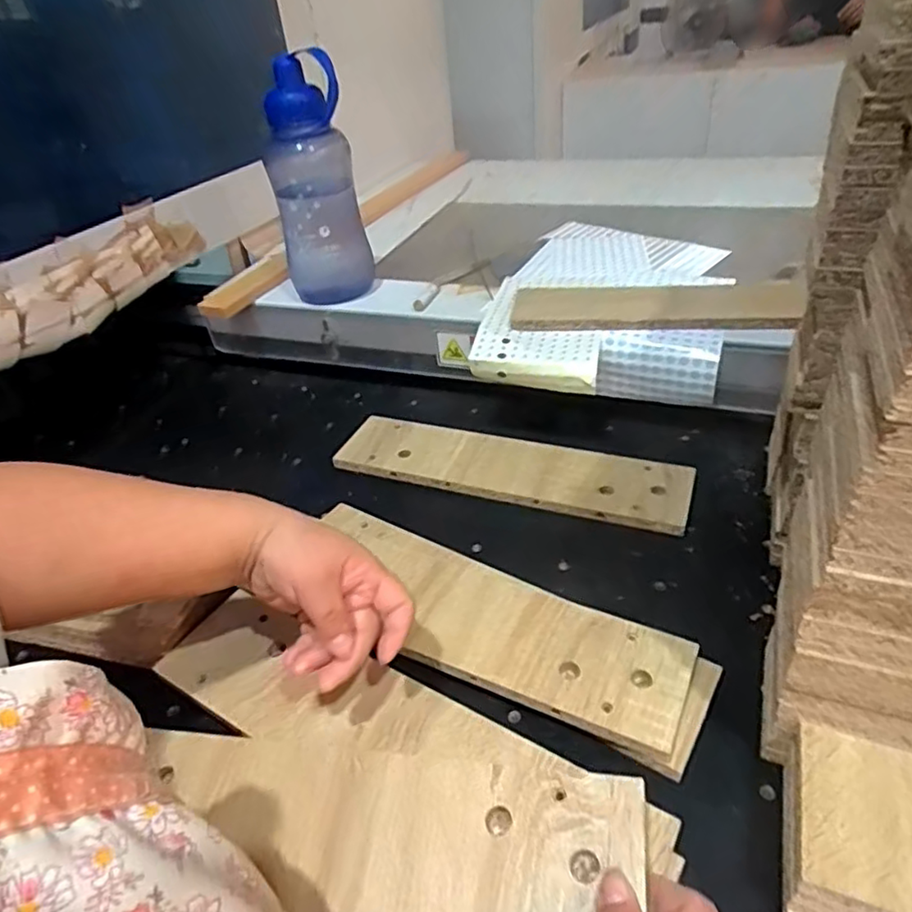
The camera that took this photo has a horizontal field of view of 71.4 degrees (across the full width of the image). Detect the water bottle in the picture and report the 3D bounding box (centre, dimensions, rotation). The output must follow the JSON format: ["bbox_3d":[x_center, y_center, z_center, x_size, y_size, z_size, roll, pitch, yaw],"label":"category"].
[{"bbox_3d":[-0.170,-0.318,0.783,0.105,0.273,0.083,-6,36,1],"label":"water bottle"}]

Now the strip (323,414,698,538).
[{"bbox_3d":[0.055,0.011,0.678,0.369,0.019,0.097,10,39,21],"label":"strip"}]

